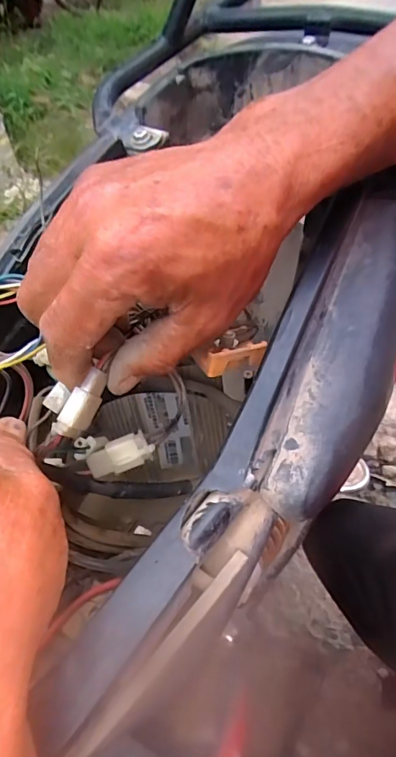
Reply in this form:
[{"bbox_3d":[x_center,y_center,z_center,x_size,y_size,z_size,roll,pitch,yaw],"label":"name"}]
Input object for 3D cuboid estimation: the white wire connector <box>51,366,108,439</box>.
[{"bbox_3d":[-0.055,0.012,0.220,0.012,0.009,0.035,25,79,24],"label":"white wire connector"}]

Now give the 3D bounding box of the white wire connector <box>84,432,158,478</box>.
[{"bbox_3d":[-0.043,0.043,0.260,0.037,0.011,0.015,-23,48,2],"label":"white wire connector"}]

